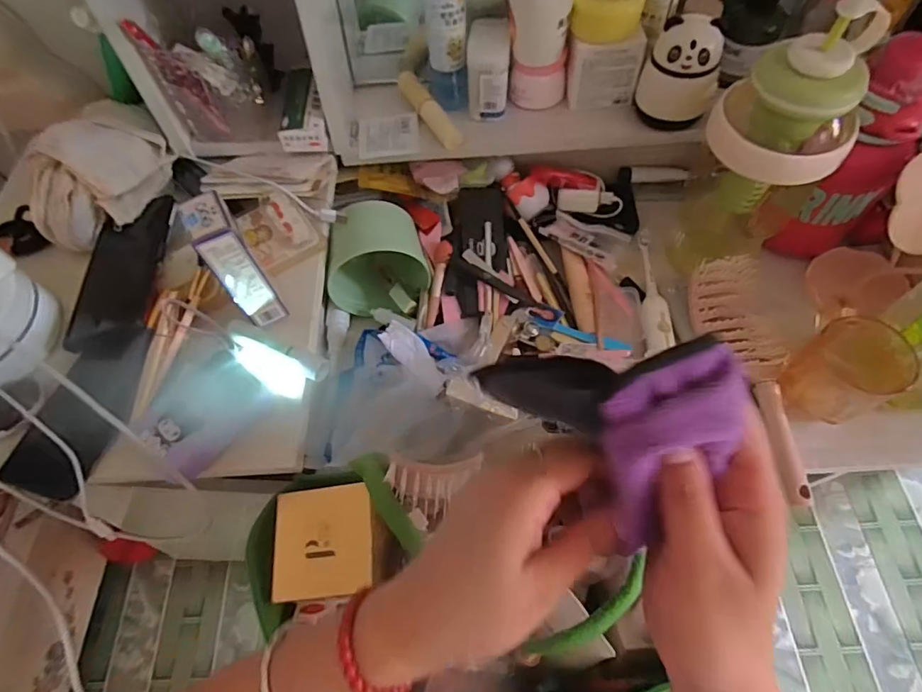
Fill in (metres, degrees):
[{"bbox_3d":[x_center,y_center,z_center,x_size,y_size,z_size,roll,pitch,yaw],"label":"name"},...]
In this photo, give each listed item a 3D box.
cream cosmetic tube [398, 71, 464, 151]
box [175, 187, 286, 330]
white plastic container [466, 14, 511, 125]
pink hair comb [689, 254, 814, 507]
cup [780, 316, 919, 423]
[{"bbox_3d":[-0.034,-0.261,0.551,0.024,0.025,0.117,-26,63,-10],"label":"cream cosmetic tube"},{"bbox_3d":[-0.179,-0.067,0.398,0.030,0.106,0.044,-26,63,-10],"label":"box"},{"bbox_3d":[0.031,-0.296,0.532,0.042,0.074,0.060,3,62,6],"label":"white plastic container"},{"bbox_3d":[0.280,0.025,0.475,0.077,0.046,0.238,-4,62,2],"label":"pink hair comb"},{"bbox_3d":[0.344,0.021,0.446,0.073,0.061,0.079,-2,62,3],"label":"cup"}]

